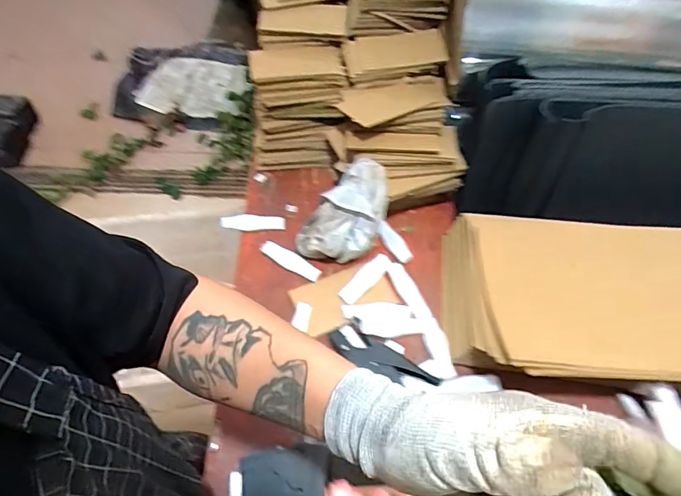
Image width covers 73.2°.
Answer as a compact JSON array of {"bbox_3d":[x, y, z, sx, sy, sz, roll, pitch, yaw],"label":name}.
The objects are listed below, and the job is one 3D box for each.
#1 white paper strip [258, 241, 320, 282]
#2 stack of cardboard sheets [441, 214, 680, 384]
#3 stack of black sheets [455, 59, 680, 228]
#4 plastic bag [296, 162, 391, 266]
[{"bbox_3d":[-0.074,0.020,0.676,0.102,0.018,0.021,31,61,16],"label":"white paper strip"},{"bbox_3d":[0.454,0.072,0.582,0.596,0.078,0.226,5,57,1],"label":"stack of cardboard sheets"},{"bbox_3d":[0.484,-0.124,0.639,0.596,0.193,0.147,6,57,2],"label":"stack of black sheets"},{"bbox_3d":[0.007,-0.051,0.670,0.108,0.097,0.131,16,58,8],"label":"plastic bag"}]

